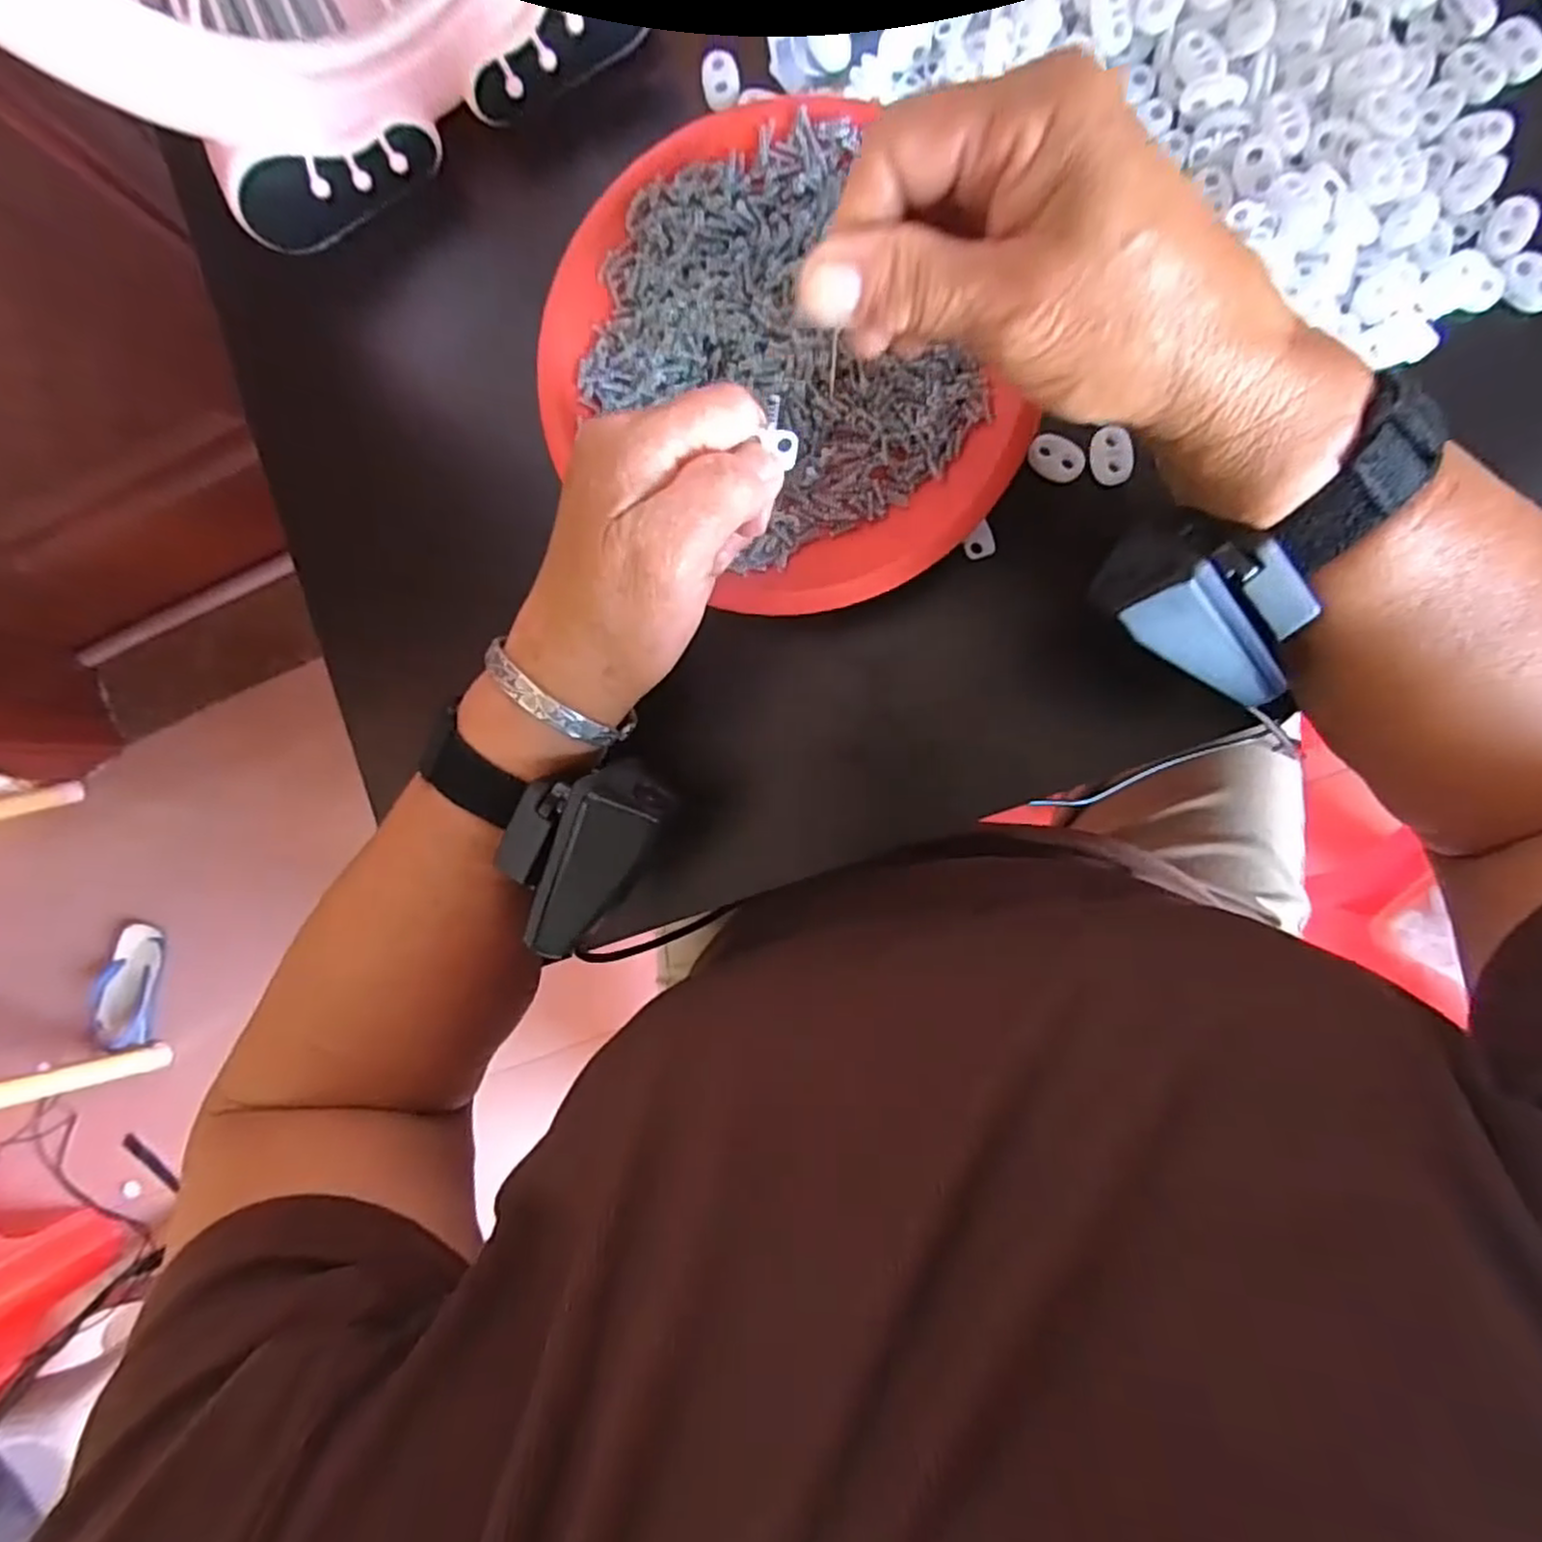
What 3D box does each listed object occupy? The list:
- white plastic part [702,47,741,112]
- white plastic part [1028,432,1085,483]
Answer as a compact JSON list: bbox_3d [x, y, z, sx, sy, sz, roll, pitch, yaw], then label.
[{"bbox_3d":[-0.021,-0.289,0.306,0.015,0.004,0.022,-2,90,7],"label":"white plastic part"},{"bbox_3d":[0.114,-0.126,0.292,0.022,0.004,0.016,26,93,6],"label":"white plastic part"}]

